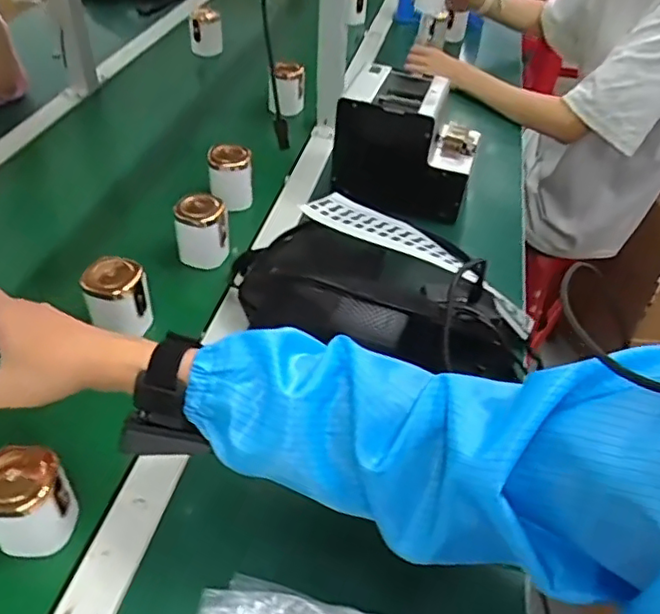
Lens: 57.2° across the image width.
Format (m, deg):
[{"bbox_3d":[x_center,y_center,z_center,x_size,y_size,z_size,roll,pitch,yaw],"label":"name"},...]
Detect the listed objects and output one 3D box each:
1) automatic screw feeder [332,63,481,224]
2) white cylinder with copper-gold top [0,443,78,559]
[{"bbox_3d":[0.108,-0.224,0.838,0.178,0.147,0.127,16,44,12],"label":"automatic screw feeder"},{"bbox_3d":[-0.232,0.148,0.465,0.060,0.066,0.066,2,43,-2],"label":"white cylinder with copper-gold top"}]

